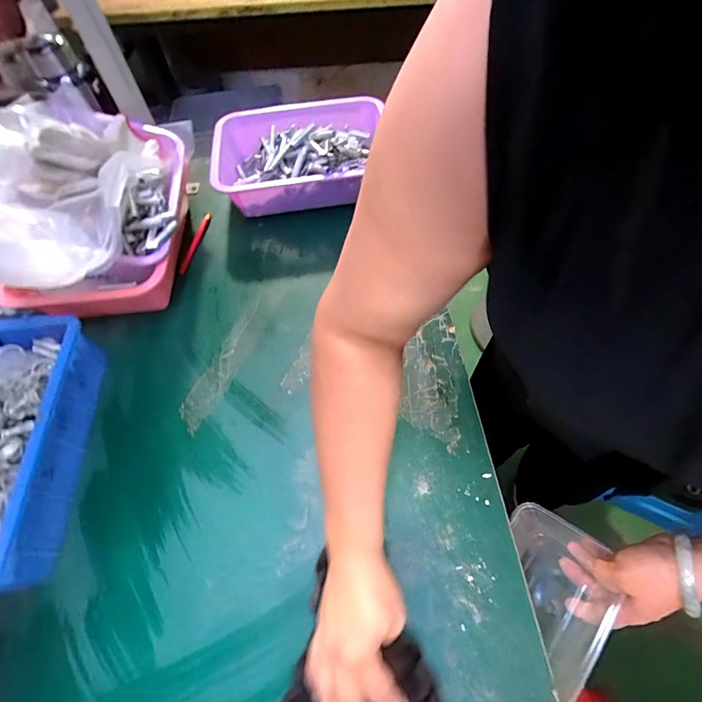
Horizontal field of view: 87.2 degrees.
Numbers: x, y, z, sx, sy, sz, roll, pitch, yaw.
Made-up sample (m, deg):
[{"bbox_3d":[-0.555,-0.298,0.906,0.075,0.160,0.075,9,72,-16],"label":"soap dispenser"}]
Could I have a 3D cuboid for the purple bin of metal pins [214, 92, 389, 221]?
[{"bbox_3d":[-0.094,-0.332,0.643,0.300,0.098,0.219,-8,60,-1],"label":"purple bin of metal pins"}]

